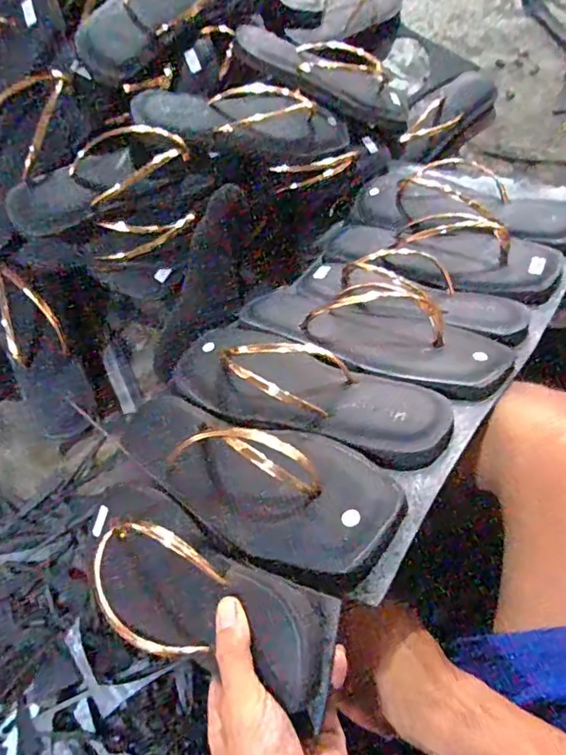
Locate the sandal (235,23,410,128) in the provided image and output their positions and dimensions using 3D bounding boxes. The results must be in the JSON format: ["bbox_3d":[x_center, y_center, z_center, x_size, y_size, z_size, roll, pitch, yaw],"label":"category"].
[{"bbox_3d":[0.063,-0.395,0.686,0.249,0.034,0.097,11,66,-20],"label":"sandal"}]

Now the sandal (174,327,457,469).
[{"bbox_3d":[0.019,0.009,0.432,0.236,0.046,0.084,17,67,25],"label":"sandal"}]

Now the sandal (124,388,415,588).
[{"bbox_3d":[-0.045,0.064,0.410,0.275,0.056,0.100,16,65,37],"label":"sandal"}]

